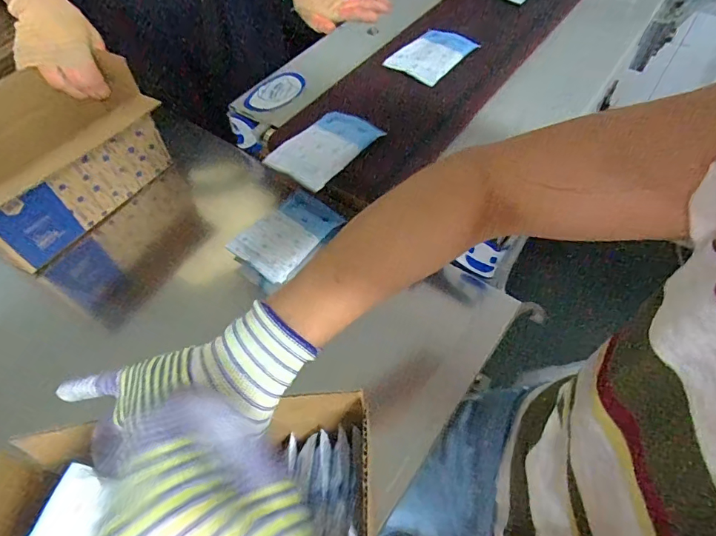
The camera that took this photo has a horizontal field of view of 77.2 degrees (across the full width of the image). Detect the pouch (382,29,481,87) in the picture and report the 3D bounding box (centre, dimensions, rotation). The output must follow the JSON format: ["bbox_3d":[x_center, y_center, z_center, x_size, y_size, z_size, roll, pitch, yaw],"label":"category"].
[{"bbox_3d":[0.112,-0.326,0.680,0.085,0.014,0.135,35,64,23],"label":"pouch"}]

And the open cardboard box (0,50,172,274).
[{"bbox_3d":[-0.376,-0.139,0.568,0.109,0.159,0.256,30,62,20],"label":"open cardboard box"}]

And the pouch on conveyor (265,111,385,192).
[{"bbox_3d":[-0.038,-0.151,0.555,0.076,0.012,0.135,39,63,15],"label":"pouch on conveyor"}]

